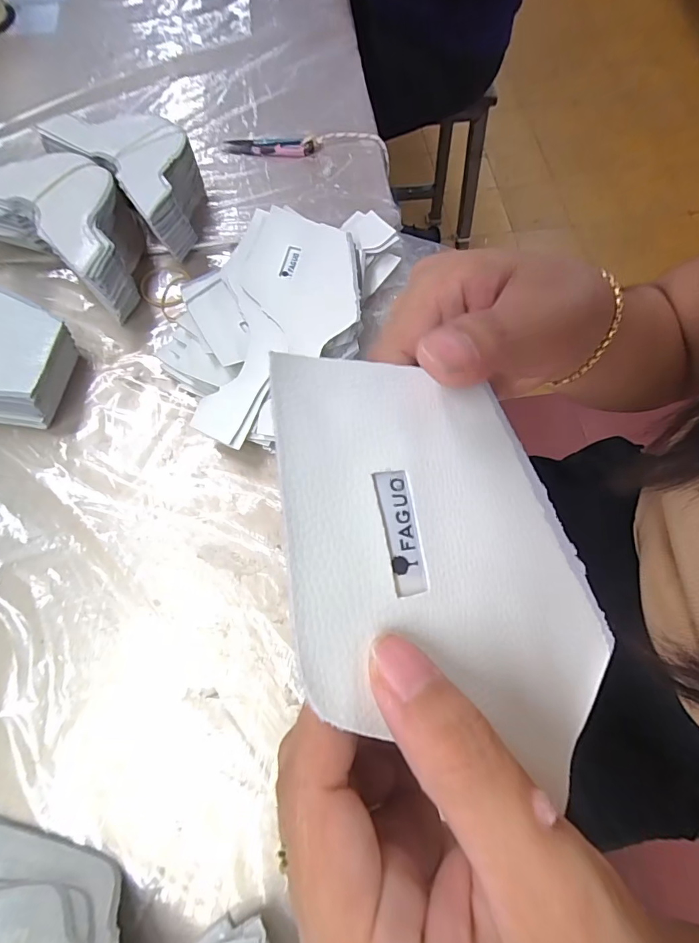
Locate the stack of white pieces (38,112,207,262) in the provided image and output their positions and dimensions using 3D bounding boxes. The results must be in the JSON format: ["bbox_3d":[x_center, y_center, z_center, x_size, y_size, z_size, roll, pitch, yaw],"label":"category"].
[{"bbox_3d":[-0.202,-0.298,0.441,0.167,0.063,0.096,42,75,14],"label":"stack of white pieces"}]

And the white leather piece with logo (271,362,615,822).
[{"bbox_3d":[0.031,0.027,0.130,0.102,0.006,0.119,-1,77,-28],"label":"white leather piece with logo"}]

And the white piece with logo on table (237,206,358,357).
[{"bbox_3d":[-0.045,-0.169,0.388,0.096,0.011,0.145,-1,71,-9],"label":"white piece with logo on table"}]

